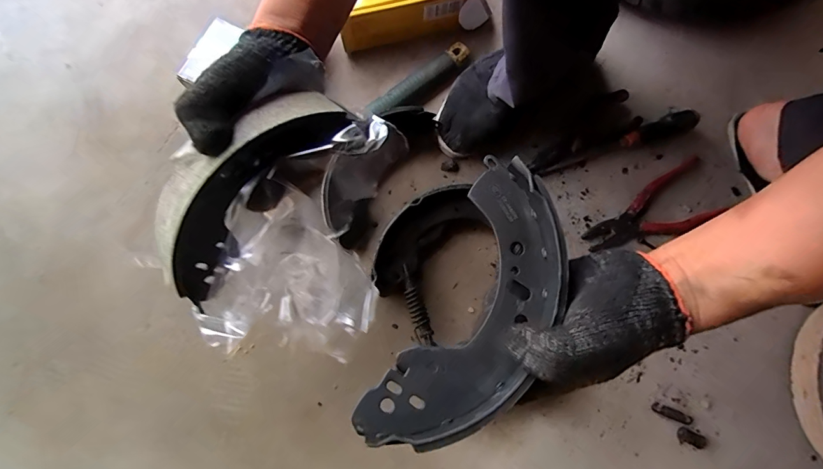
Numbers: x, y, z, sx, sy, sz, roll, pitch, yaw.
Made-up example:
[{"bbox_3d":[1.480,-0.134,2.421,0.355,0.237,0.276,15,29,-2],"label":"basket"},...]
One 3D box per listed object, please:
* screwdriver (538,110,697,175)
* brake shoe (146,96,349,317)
[{"bbox_3d":[0.281,-0.122,0.541,0.225,0.024,0.030,-19,79,-3],"label":"screwdriver"},{"bbox_3d":[-0.136,-0.034,0.303,0.053,0.074,0.194,42,98,8],"label":"brake shoe"}]

